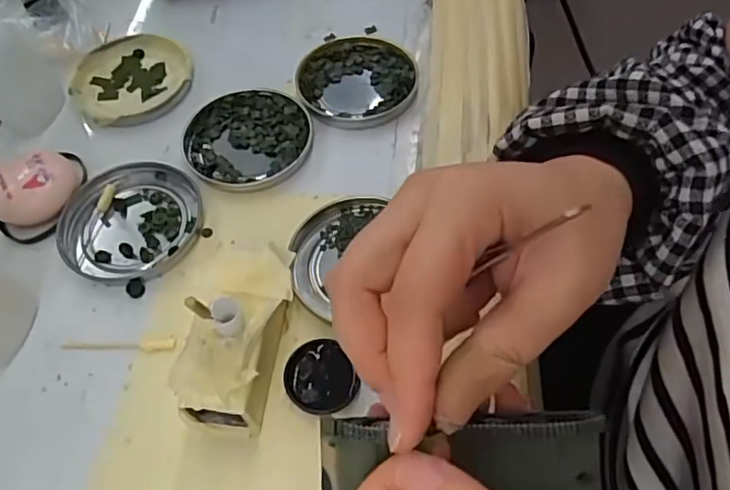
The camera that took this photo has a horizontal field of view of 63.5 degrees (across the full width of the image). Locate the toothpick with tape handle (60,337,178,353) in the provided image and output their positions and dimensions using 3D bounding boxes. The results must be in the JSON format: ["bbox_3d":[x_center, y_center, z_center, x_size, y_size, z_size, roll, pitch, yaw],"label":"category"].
[{"bbox_3d":[-0.126,0.051,0.299,0.059,0.004,0.007,-1,57,1],"label":"toothpick with tape handle"}]

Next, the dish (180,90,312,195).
[{"bbox_3d":[-0.073,-0.066,0.367,0.077,0.009,0.077,-1,57,1],"label":"dish"}]

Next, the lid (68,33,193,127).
[{"bbox_3d":[-0.157,-0.113,0.402,0.074,0.013,0.080,-1,57,1],"label":"lid"}]

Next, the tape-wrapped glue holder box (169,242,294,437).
[{"bbox_3d":[-0.058,0.042,0.276,0.045,0.045,0.086,8,58,7],"label":"tape-wrapped glue holder box"}]

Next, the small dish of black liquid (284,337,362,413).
[{"bbox_3d":[-0.022,0.065,0.284,0.033,0.008,0.035,-1,57,1],"label":"small dish of black liquid"}]

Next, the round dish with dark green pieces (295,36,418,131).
[{"bbox_3d":[-0.006,-0.110,0.393,0.077,0.010,0.078,-1,57,1],"label":"round dish with dark green pieces"}]

